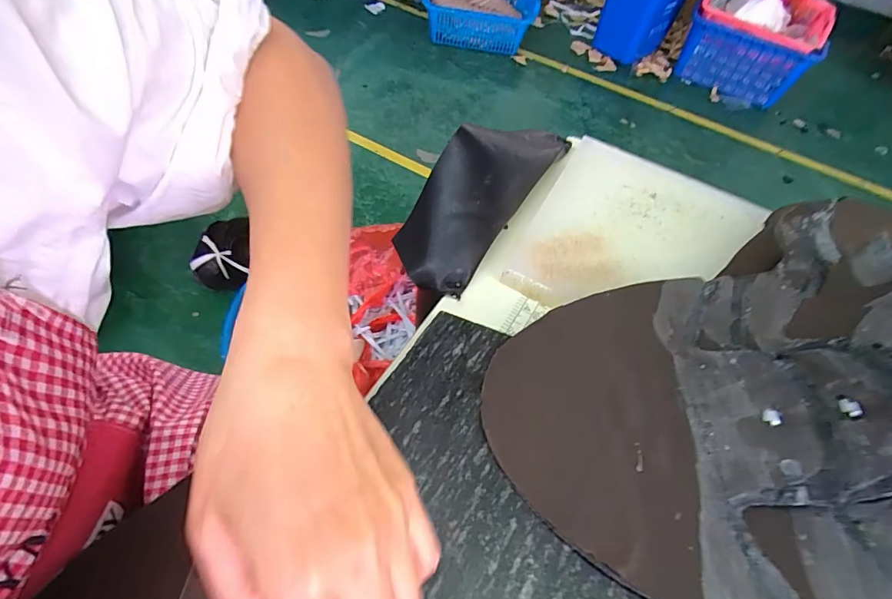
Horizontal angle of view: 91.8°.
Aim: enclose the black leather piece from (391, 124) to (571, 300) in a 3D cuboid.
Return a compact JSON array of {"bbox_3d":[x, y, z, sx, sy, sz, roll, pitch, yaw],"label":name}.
[{"bbox_3d":[0.036,-0.102,0.357,0.072,0.054,0.217,31,58,13],"label":"black leather piece"}]

